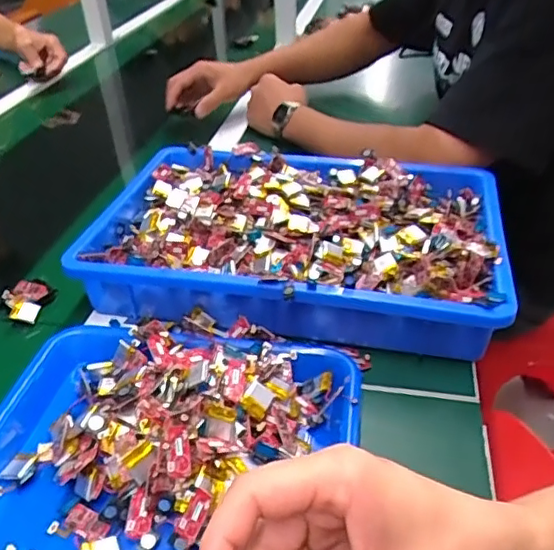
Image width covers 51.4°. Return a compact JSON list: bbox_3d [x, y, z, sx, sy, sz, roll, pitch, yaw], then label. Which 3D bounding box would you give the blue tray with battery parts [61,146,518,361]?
[{"bbox_3d":[0.017,-0.037,0.567,0.371,0.070,0.242,7,37,12],"label":"blue tray with battery parts"}]

